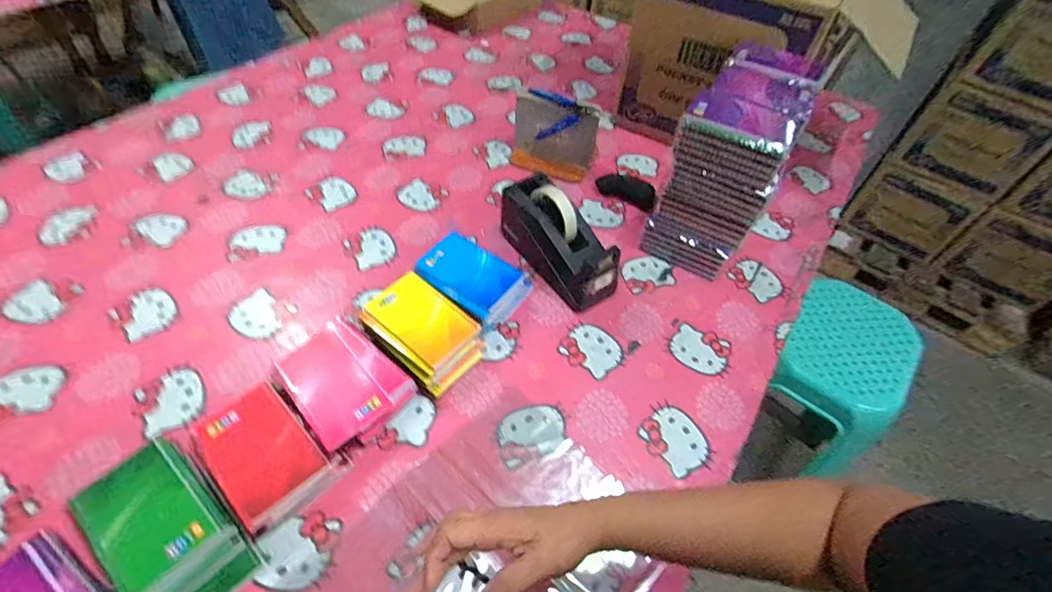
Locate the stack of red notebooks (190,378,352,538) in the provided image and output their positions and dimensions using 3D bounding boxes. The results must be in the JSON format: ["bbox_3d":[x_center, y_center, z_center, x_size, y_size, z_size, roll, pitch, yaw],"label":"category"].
[{"bbox_3d":[-0.279,0.171,0.514,0.145,0.048,0.100,35,57,21],"label":"stack of red notebooks"}]

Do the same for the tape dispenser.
[{"bbox_3d":[0.047,-0.080,0.694,0.069,0.115,0.202,-30,60,-25],"label":"tape dispenser"}]

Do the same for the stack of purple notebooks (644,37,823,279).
[{"bbox_3d":[0.295,-0.181,0.719,0.140,0.230,0.189,28,55,16],"label":"stack of purple notebooks"}]

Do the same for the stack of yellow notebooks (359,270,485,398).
[{"bbox_3d":[-0.134,0.045,0.618,0.148,0.062,0.101,34,57,20],"label":"stack of yellow notebooks"}]

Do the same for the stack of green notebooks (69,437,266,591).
[{"bbox_3d":[-0.346,0.227,0.461,0.168,0.052,0.094,38,58,22],"label":"stack of green notebooks"}]

